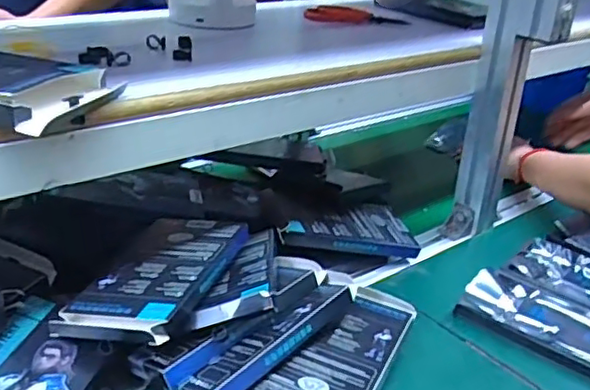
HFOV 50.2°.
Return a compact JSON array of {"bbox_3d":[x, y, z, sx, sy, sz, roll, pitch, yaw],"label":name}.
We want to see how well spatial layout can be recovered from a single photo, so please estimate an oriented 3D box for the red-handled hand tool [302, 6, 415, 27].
[{"bbox_3d":[0.078,-0.224,0.796,0.128,0.022,0.016,8,26,8],"label":"red-handled hand tool"}]

